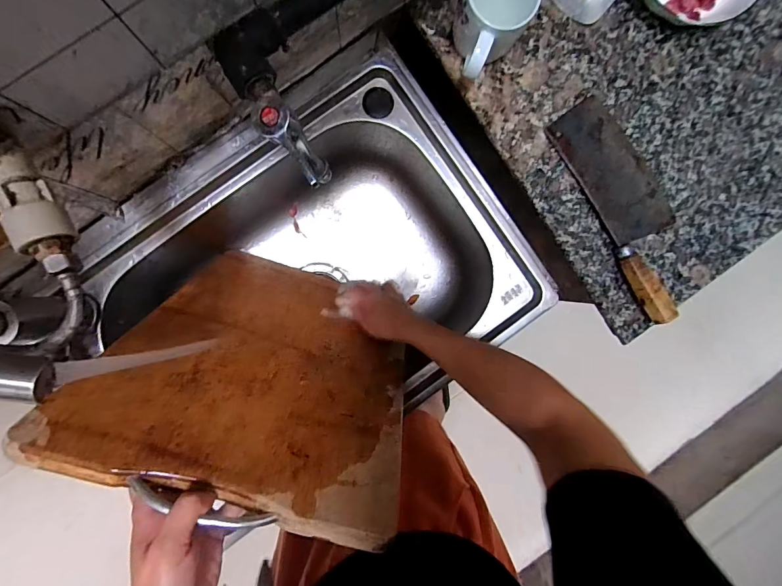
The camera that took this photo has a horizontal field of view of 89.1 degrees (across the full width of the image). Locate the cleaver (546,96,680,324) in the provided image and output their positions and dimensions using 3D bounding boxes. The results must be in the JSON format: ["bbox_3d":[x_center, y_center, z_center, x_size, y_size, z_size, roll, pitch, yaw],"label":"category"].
[{"bbox_3d":[0.295,-0.107,0.482,0.092,0.034,0.271,-28,93,-3],"label":"cleaver"}]

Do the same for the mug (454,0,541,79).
[{"bbox_3d":[0.102,-0.288,0.432,0.076,0.090,0.112,32,88,-5],"label":"mug"}]

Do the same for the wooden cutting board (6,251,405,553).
[{"bbox_3d":[-0.124,0.063,0.463,0.287,0.389,0.012,18,116,-5],"label":"wooden cutting board"}]

